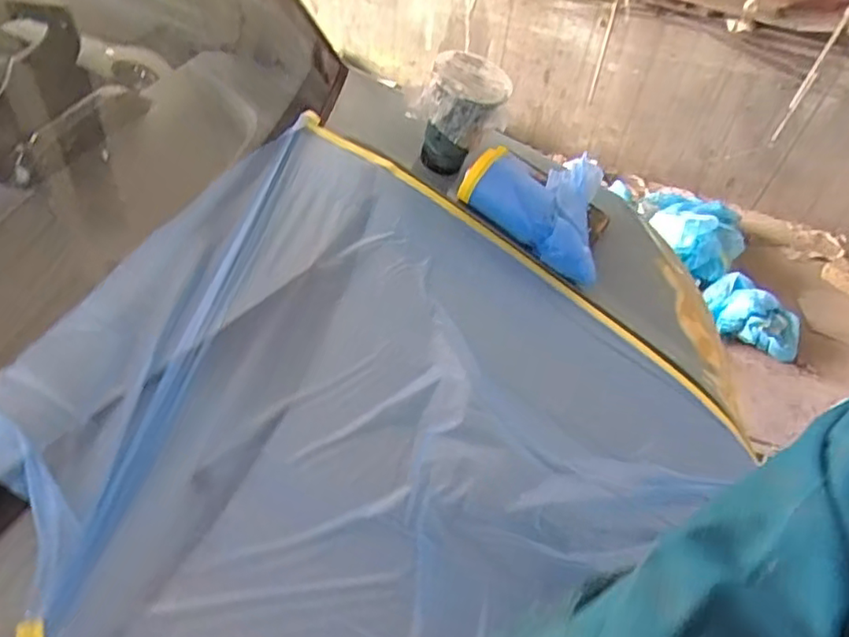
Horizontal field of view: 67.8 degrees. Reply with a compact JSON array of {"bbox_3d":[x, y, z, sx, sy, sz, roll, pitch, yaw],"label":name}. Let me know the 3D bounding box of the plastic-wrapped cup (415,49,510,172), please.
[{"bbox_3d":[0.043,-0.228,0.720,0.090,0.114,0.087,2,54,-3],"label":"plastic-wrapped cup"}]

